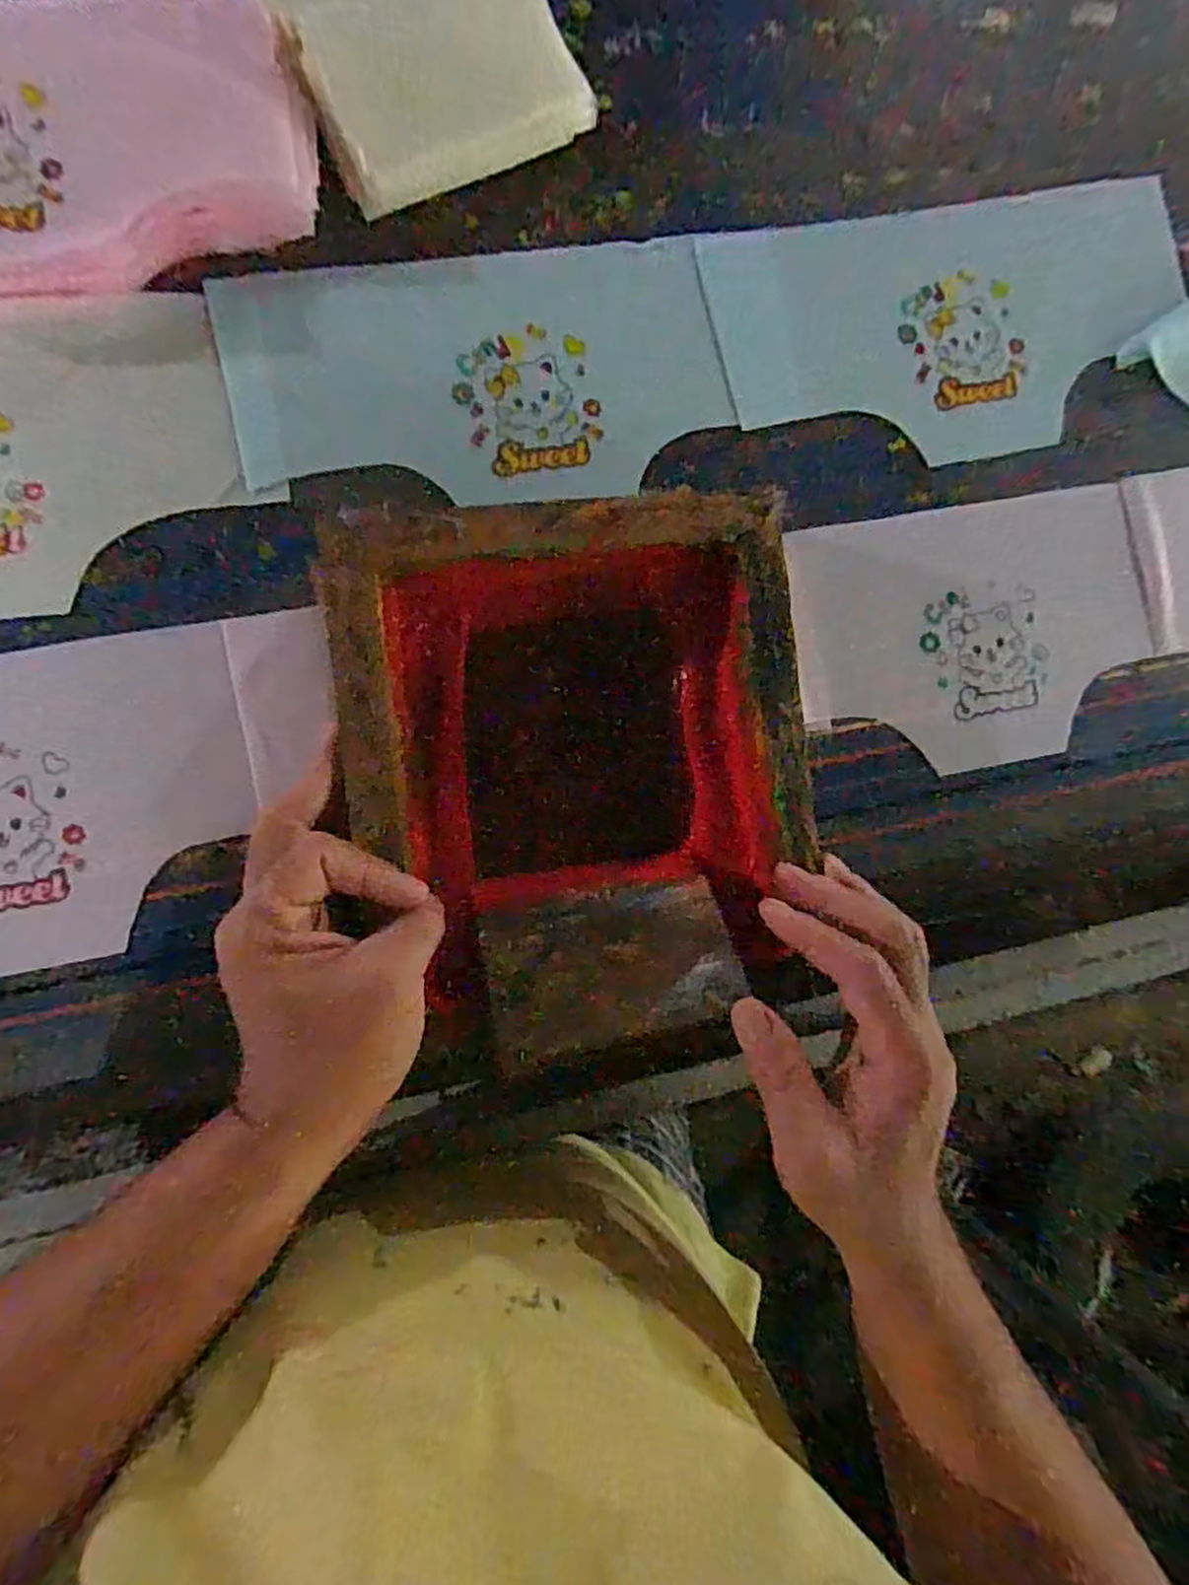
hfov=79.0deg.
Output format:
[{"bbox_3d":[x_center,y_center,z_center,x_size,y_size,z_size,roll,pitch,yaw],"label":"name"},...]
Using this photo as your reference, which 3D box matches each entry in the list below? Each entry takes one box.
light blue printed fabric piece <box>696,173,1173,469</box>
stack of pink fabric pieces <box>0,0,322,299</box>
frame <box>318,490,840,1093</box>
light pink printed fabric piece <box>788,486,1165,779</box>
[{"bbox_3d":[0.227,-0.283,0.438,0.308,0.005,0.157,-15,90,-9],"label":"light blue printed fabric piece"},{"bbox_3d":[-0.294,-0.312,0.352,0.296,0.022,0.138,-12,89,-9],"label":"stack of pink fabric pieces"},{"bbox_3d":[-0.003,0.002,0.376,0.224,0.058,0.289,-7,89,-9],"label":"frame"},{"bbox_3d":[0.230,-0.094,0.431,0.226,0.007,0.152,-12,89,-9],"label":"light pink printed fabric piece"}]

